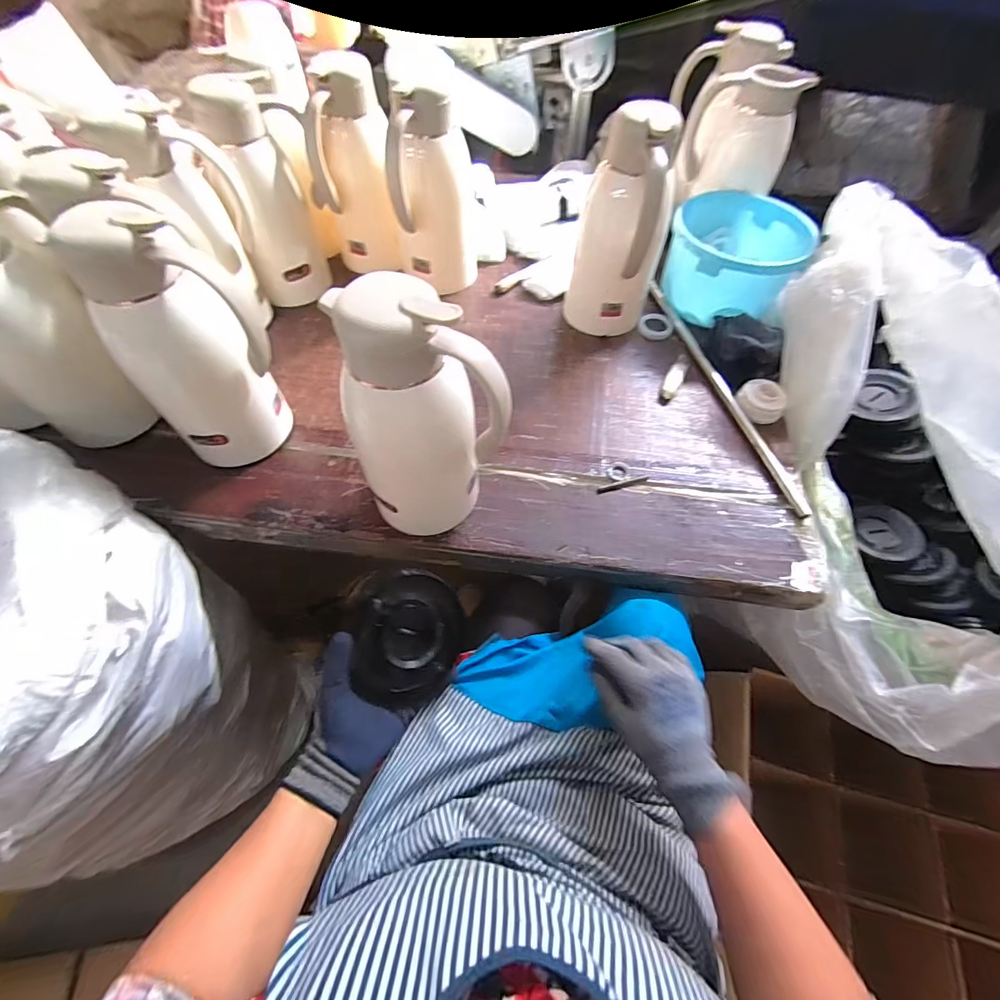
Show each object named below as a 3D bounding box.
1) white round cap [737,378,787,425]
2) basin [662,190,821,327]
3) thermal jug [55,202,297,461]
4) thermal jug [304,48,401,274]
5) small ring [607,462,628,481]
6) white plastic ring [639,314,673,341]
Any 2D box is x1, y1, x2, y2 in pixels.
[{"bbox_3d":[0.373,-0.139,0.650,0.064,0.037,0.064,39,65,20],"label":"white round cap"},{"bbox_3d":[0.385,-0.392,0.753,0.207,0.120,0.195,1,59,-1],"label":"basin"},{"bbox_3d":[-0.336,-0.158,0.500,0.109,0.275,0.125,37,65,19],"label":"thermal jug"},{"bbox_3d":[-0.230,-0.505,0.711,0.117,0.252,0.114,-10,60,-7],"label":"thermal jug"},{"bbox_3d":[0.159,-0.038,0.608,0.027,0.004,0.033,40,66,20],"label":"small ring"},{"bbox_3d":[0.261,-0.290,0.756,0.055,0.008,0.057,1,59,-1],"label":"white plastic ring"}]

